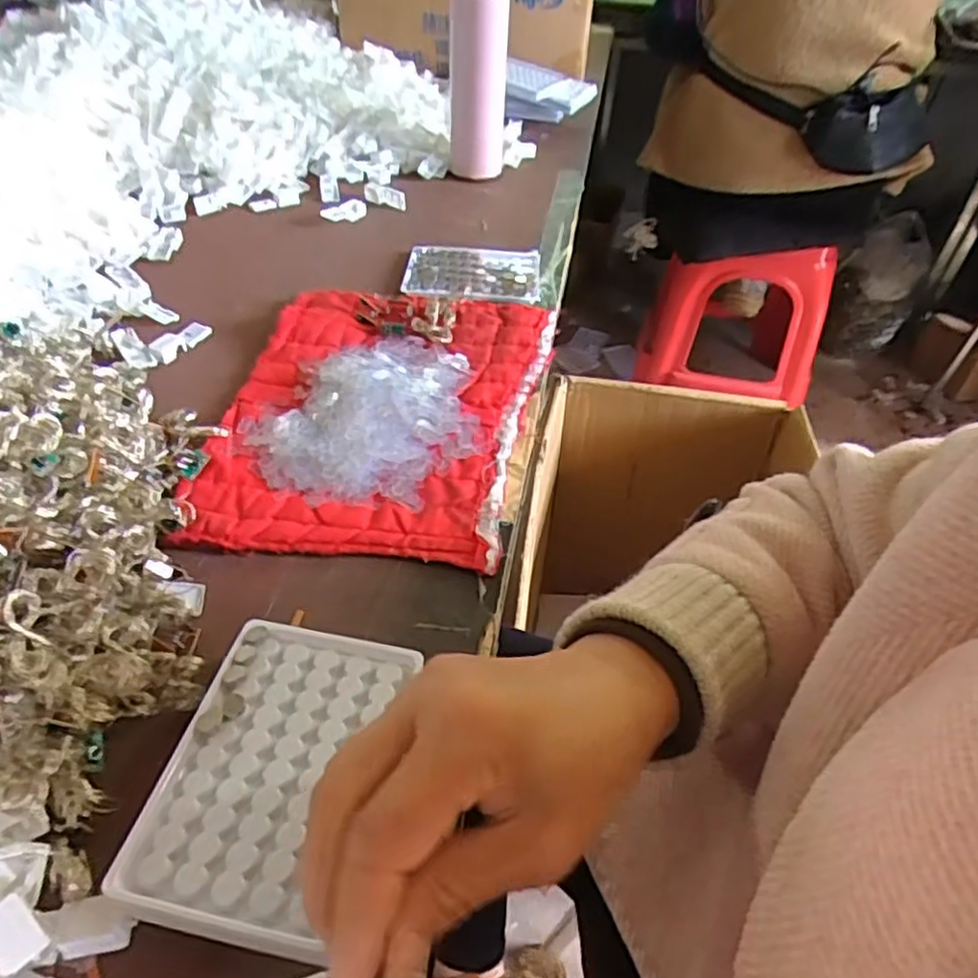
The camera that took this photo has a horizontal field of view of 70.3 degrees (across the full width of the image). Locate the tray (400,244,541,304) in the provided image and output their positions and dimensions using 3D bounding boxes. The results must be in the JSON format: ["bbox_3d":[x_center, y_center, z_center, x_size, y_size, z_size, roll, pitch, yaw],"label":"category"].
[{"bbox_3d":[-0.017,-0.209,0.673,0.127,0.014,0.096,2,45,-2],"label":"tray"}]

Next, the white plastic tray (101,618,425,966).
[{"bbox_3d":[-0.098,0.129,0.317,0.085,0.033,0.130,12,46,8],"label":"white plastic tray"}]

